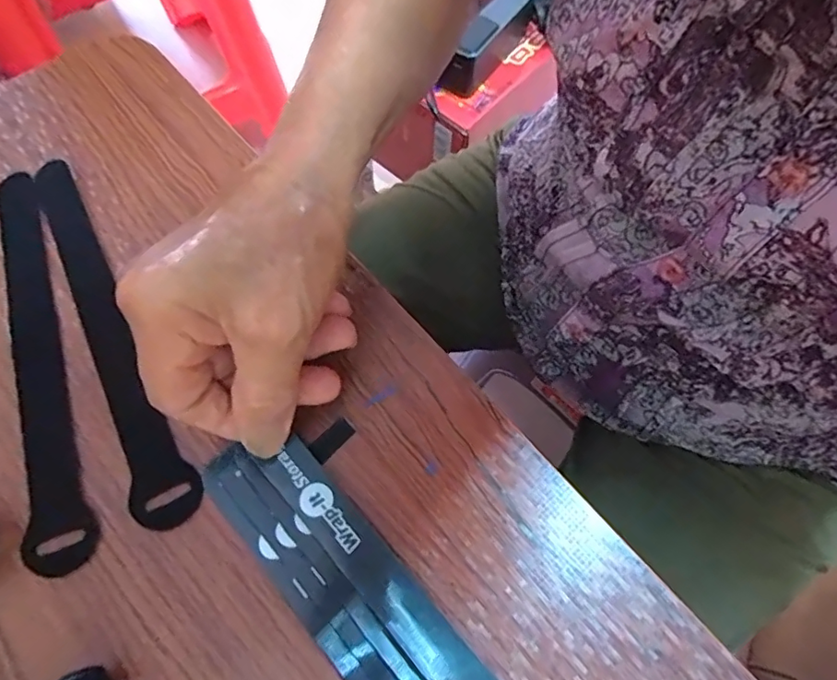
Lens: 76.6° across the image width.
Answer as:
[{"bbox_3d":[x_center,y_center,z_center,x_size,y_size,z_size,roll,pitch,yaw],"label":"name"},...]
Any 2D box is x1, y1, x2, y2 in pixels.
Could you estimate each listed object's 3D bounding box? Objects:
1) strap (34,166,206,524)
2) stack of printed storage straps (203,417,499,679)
[{"bbox_3d":[-0.142,-0.008,0.245,0.027,0.004,0.195,-24,71,-12],"label":"strap"},{"bbox_3d":[-0.005,0.107,0.197,0.055,0.012,0.189,-39,74,-16],"label":"stack of printed storage straps"}]

